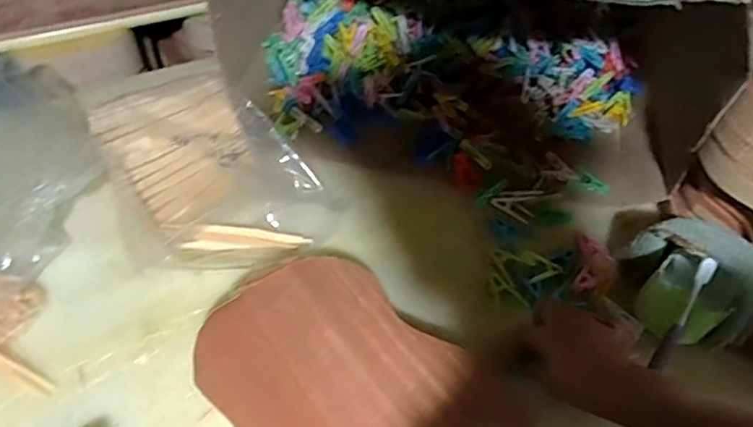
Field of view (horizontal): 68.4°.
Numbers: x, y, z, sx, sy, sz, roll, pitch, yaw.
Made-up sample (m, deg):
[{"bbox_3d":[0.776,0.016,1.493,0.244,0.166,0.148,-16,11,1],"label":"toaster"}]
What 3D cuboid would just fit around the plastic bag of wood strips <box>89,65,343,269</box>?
[{"bbox_3d":[-0.220,-0.056,0.694,0.210,0.096,0.315,-34,61,-26],"label":"plastic bag of wood strips"}]

